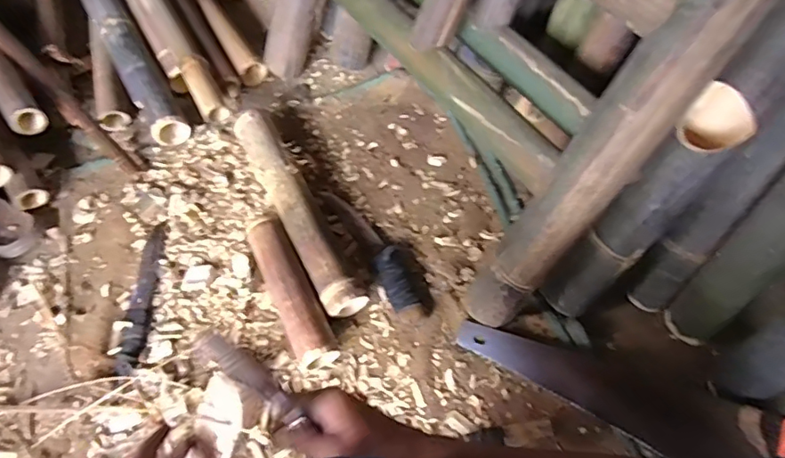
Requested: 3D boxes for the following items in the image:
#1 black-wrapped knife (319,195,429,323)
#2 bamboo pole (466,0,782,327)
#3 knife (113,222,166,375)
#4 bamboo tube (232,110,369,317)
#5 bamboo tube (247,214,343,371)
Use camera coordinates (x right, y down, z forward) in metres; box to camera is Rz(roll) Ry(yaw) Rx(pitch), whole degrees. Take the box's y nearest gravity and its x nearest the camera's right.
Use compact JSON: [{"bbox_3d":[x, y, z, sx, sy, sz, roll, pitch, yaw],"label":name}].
[{"bbox_3d":[-0.023,0.026,0.844,0.059,0.030,0.279,-27,61,-13],"label":"black-wrapped knife"},{"bbox_3d":[0.232,-0.092,0.575,0.066,0.615,0.081,-15,55,-36],"label":"bamboo pole"},{"bbox_3d":[-0.386,0.099,0.826,0.035,0.012,0.252,-3,58,1],"label":"knife"},{"bbox_3d":[-0.154,-0.037,0.868,0.075,0.068,0.410,-26,61,-12],"label":"bamboo tube"},{"bbox_3d":[-0.153,0.088,0.799,0.059,0.052,0.251,-24,60,-11],"label":"bamboo tube"}]

